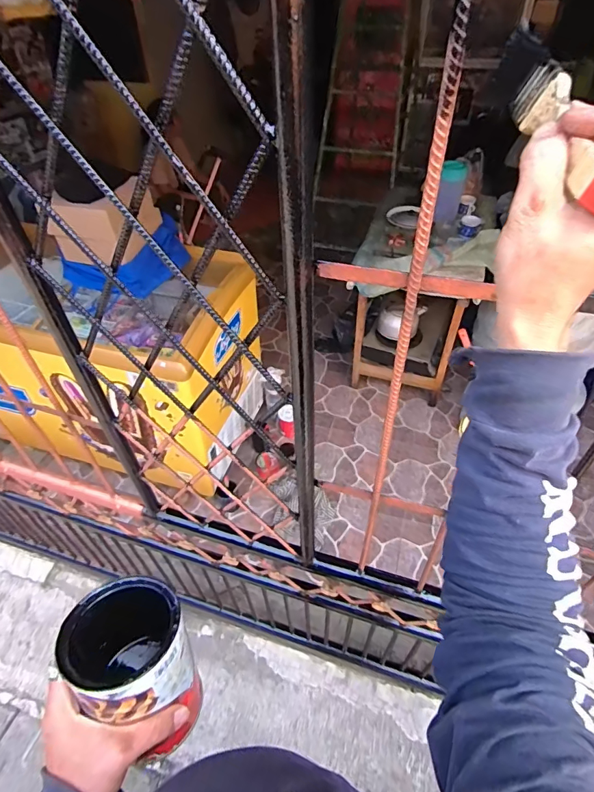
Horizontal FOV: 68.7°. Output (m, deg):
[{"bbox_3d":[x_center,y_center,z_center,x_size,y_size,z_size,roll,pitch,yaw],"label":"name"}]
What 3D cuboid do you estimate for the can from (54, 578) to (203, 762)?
[{"bbox_3d":[-0.143,0.242,0.401,0.110,0.136,0.094,34,54,30],"label":"can"}]

